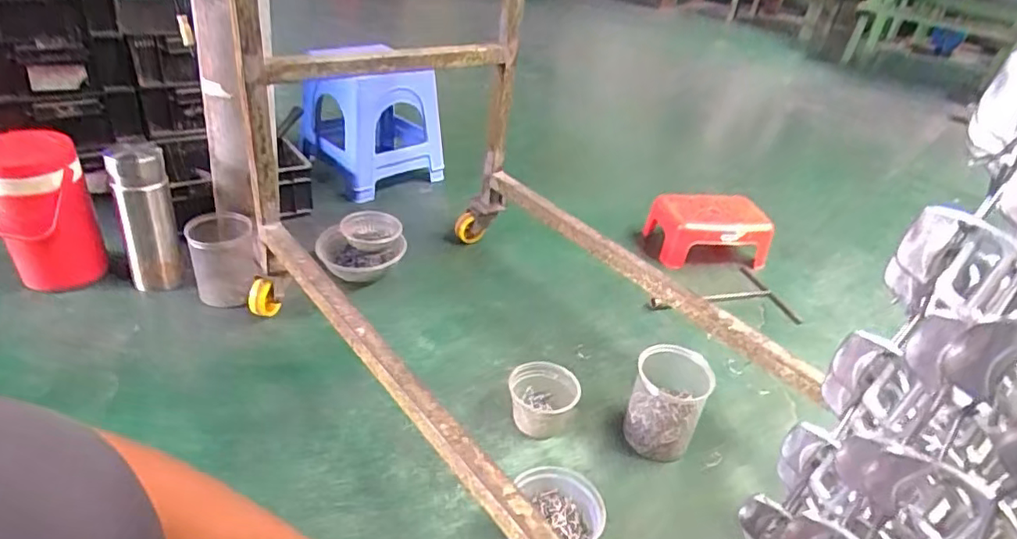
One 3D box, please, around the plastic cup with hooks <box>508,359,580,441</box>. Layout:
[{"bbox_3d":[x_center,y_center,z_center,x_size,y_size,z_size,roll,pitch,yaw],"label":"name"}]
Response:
[{"bbox_3d":[0.050,0.193,0.889,0.098,0.069,0.088,6,34,-1],"label":"plastic cup with hooks"}]

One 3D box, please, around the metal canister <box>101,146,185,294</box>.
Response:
[{"bbox_3d":[-0.596,-0.078,0.993,0.085,0.256,0.072,-14,39,-28],"label":"metal canister"}]

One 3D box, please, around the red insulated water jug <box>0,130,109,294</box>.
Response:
[{"bbox_3d":[-0.745,-0.086,0.956,0.148,0.252,0.128,-23,44,-37],"label":"red insulated water jug"}]

